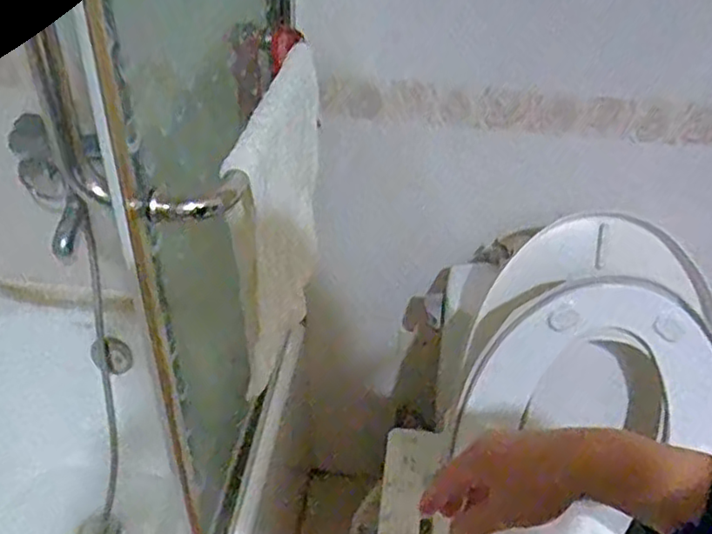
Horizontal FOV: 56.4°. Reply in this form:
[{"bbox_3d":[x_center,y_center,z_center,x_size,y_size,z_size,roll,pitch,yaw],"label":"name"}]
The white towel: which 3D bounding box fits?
[{"bbox_3d":[-0.081,-0.066,0.803,0.029,0.304,0.297,3,35,9],"label":"white towel"}]

